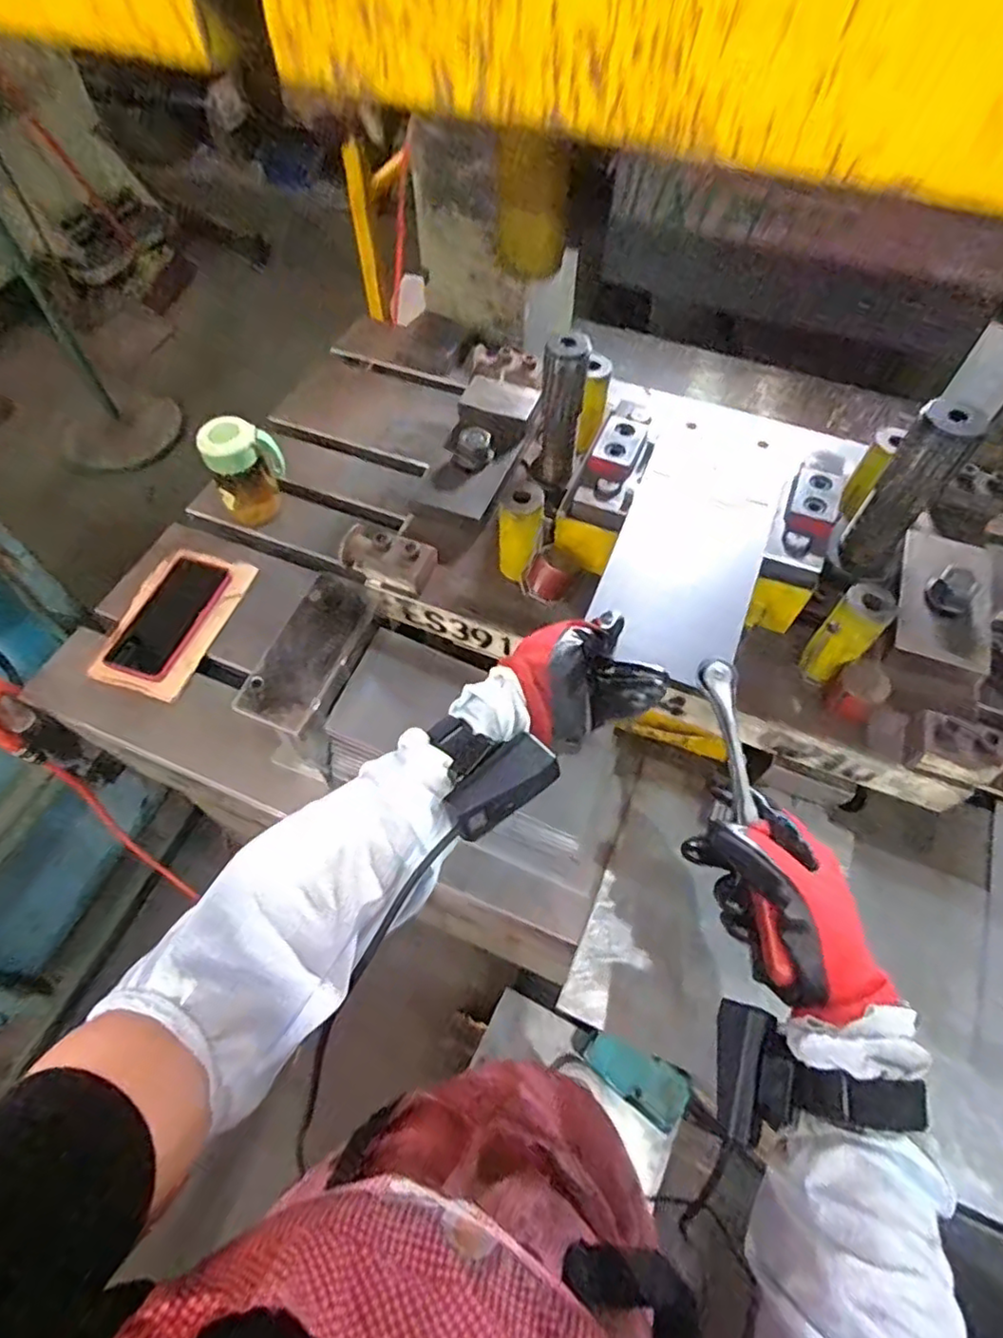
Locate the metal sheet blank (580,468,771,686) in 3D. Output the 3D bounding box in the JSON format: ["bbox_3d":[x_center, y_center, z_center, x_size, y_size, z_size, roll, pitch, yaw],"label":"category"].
[{"bbox_3d":[0.153,-0.081,0.546,0.119,0.007,0.193,20,65,10],"label":"metal sheet blank"}]

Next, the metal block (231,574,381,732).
[{"bbox_3d":[-0.179,-0.020,0.607,0.074,0.017,0.167,20,61,11],"label":"metal block"}]

